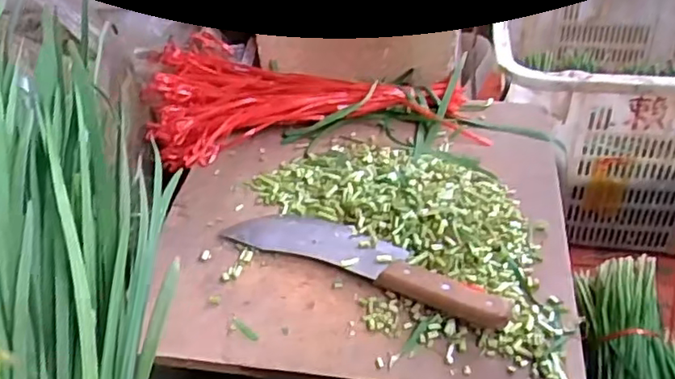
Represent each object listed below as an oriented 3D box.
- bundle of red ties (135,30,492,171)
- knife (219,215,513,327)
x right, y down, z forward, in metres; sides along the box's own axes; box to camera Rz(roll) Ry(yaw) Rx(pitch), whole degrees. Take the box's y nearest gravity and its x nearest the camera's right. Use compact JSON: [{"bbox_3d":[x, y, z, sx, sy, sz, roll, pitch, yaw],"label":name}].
[{"bbox_3d":[-0.038,-0.123,0.805,0.420,0.060,0.186,-2,39,3],"label":"bundle of red ties"},{"bbox_3d":[0.025,0.062,0.615,0.290,0.029,0.056,16,43,23],"label":"knife"}]

